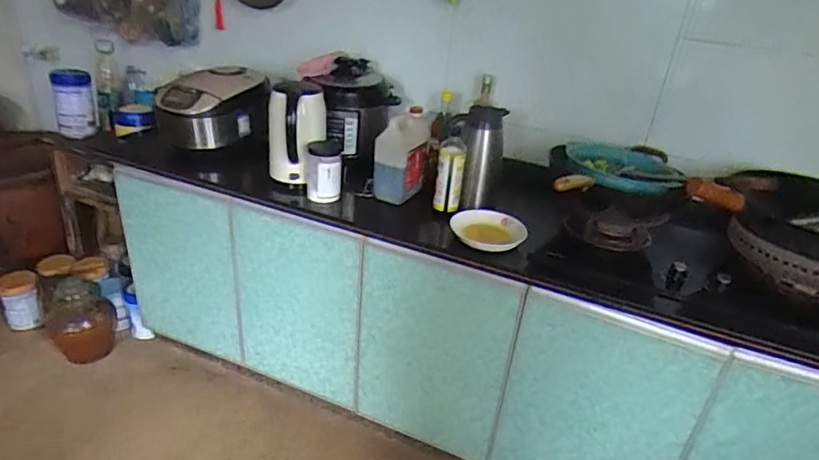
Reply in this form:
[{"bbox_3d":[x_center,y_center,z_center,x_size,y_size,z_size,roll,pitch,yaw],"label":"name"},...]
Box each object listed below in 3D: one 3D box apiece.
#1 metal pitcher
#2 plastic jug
[{"bbox_3d":[0.165,-0.185,1.341,0.141,0.249,0.112,8,31,8],"label":"metal pitcher"},{"bbox_3d":[-0.022,-0.192,1.366,0.132,0.236,0.113,3,30,-1],"label":"plastic jug"}]

